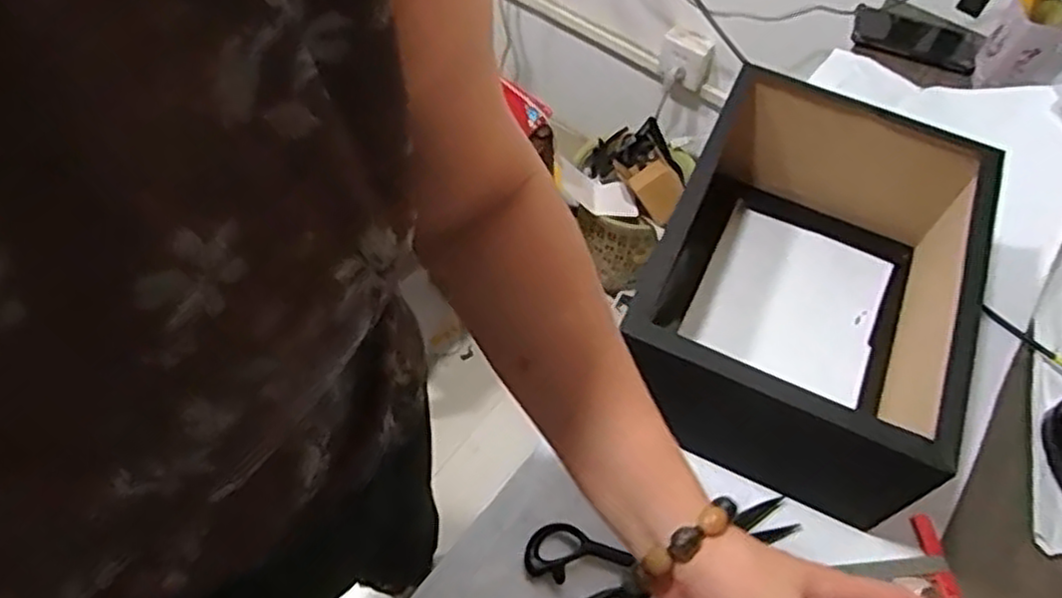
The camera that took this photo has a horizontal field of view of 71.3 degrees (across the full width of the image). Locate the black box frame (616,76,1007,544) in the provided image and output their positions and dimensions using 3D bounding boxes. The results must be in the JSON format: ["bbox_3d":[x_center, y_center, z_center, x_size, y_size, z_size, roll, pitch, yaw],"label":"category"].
[{"bbox_3d":[0.261,-0.029,0.711,0.268,0.154,0.335,26,59,12],"label":"black box frame"}]

